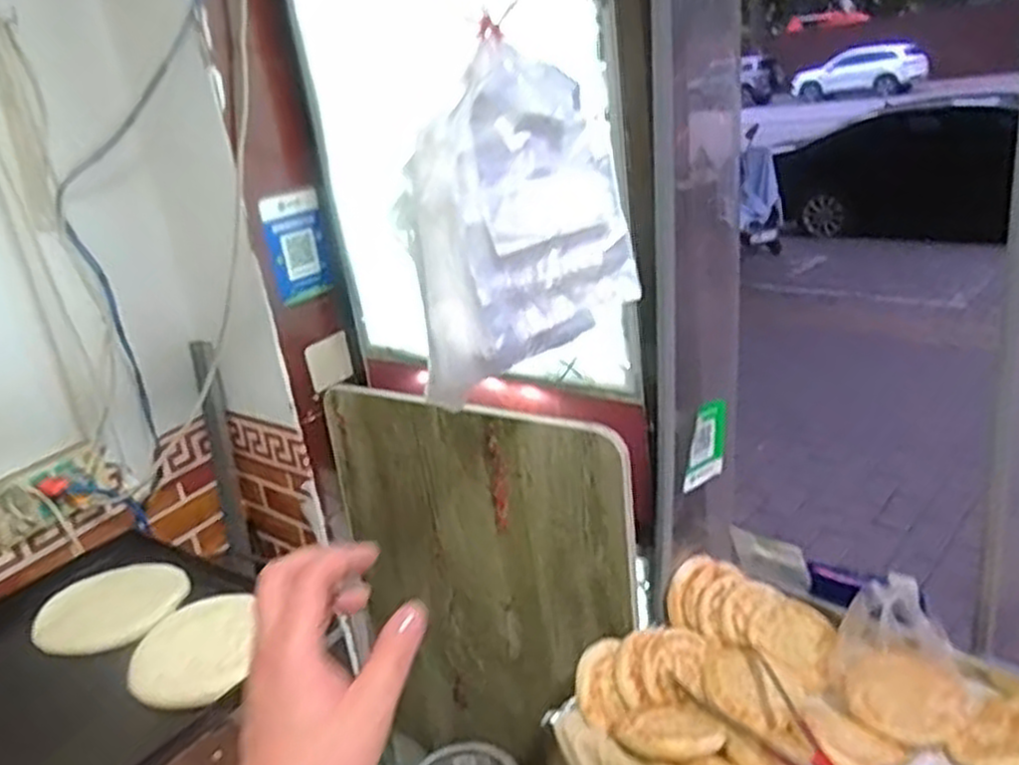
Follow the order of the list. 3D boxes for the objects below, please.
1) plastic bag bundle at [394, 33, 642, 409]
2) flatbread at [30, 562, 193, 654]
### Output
[{"bbox_3d":[0.012,-0.151,0.757,0.237,0.281,0.081,-24,26,-37],"label":"plastic bag bundle"},{"bbox_3d":[-0.562,0.314,1.106,0.210,0.016,0.167,-7,26,11],"label":"flatbread"}]

